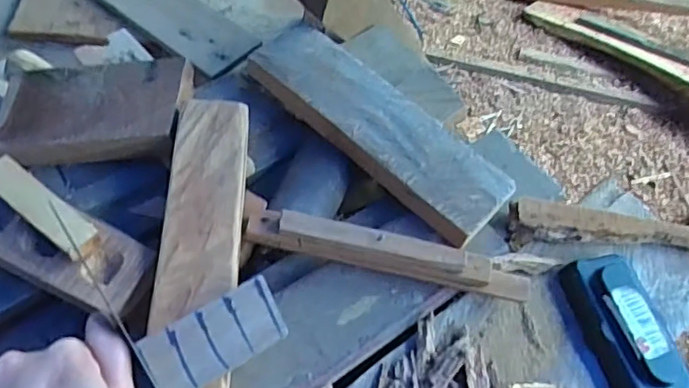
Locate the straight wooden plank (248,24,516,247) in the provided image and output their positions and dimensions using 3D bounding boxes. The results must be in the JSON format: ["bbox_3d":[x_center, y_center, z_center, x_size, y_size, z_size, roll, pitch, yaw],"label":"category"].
[{"bbox_3d":[0.024,-0.053,0.463,0.219,0.028,0.072,40,63,22],"label":"straight wooden plank"}]

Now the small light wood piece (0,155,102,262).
[{"bbox_3d":[-0.203,0.007,0.400,0.101,0.014,0.025,33,61,19],"label":"small light wood piece"}]

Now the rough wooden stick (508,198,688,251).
[{"bbox_3d":[0.198,0.026,0.447,0.149,0.025,0.027,3,56,0],"label":"rough wooden stick"}]

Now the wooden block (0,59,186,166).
[{"bbox_3d":[-0.192,-0.063,0.453,0.137,0.029,0.084,-2,56,-3],"label":"wooden block"}]

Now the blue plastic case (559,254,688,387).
[{"bbox_3d":[0.191,0.089,0.405,0.050,0.029,0.102,-12,57,-10],"label":"blue plastic case"}]

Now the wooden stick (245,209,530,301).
[{"bbox_3d":[0.029,0.038,0.402,0.191,0.029,0.019,11,56,6],"label":"wooden stick"}]

